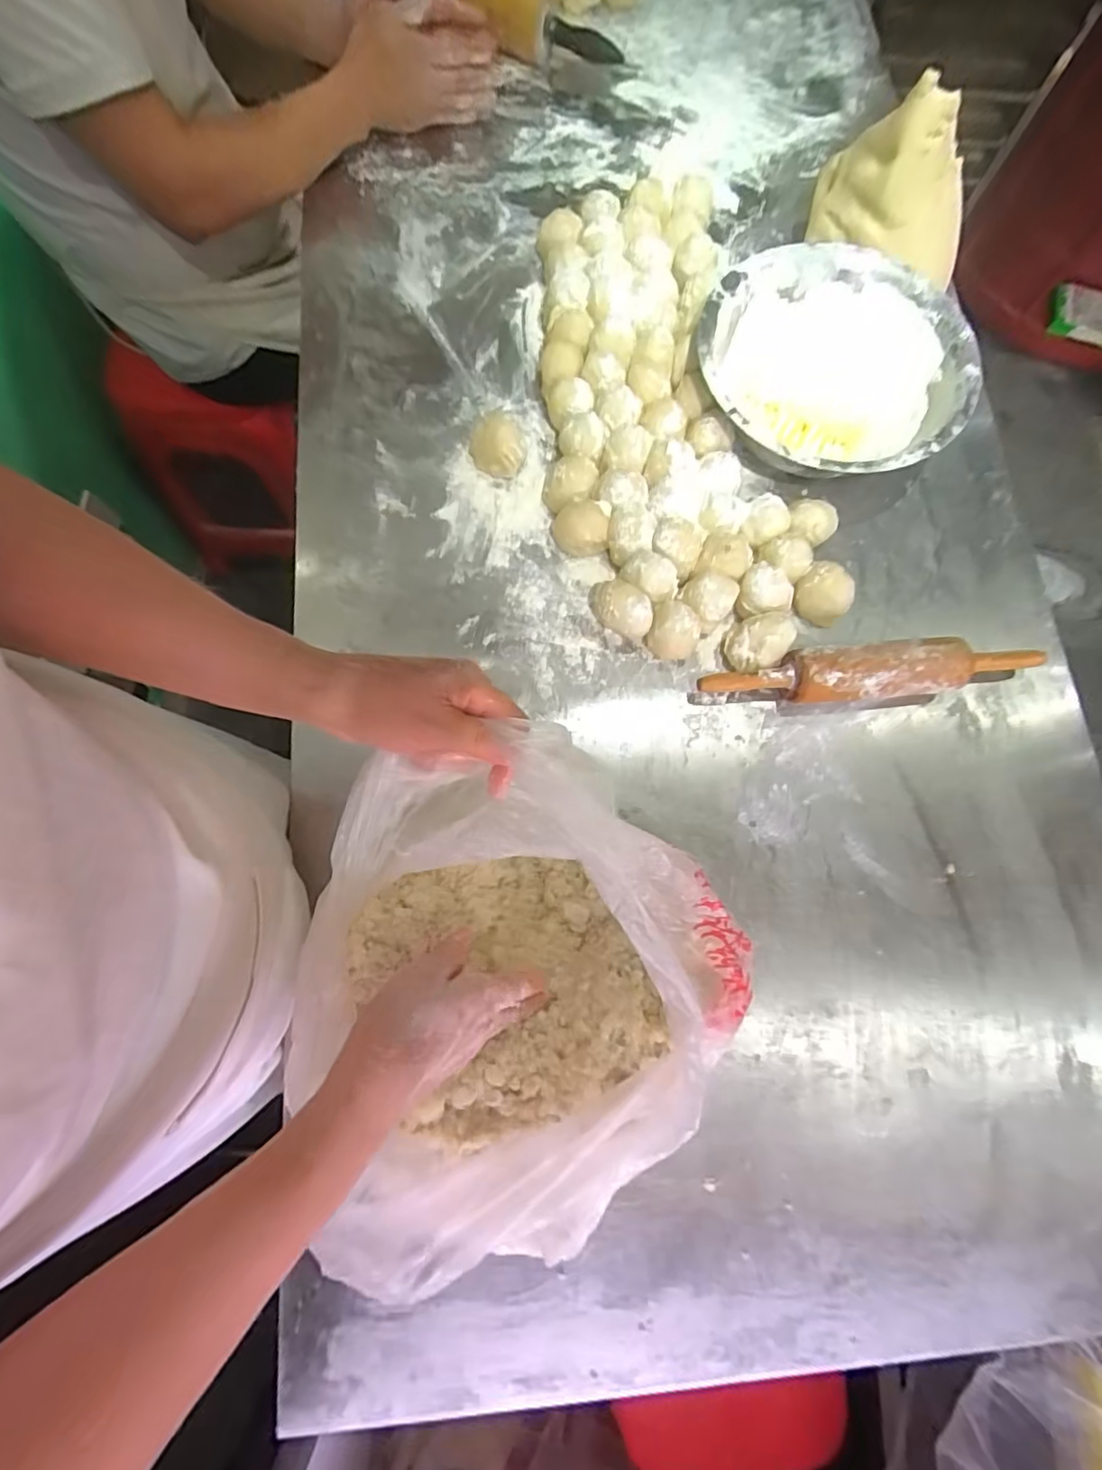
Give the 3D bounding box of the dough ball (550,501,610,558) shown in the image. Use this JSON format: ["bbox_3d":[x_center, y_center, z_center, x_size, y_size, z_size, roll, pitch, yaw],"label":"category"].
[{"bbox_3d":[0.030,-0.211,0.600,0.058,0.047,0.049,7,76,0],"label":"dough ball"}]

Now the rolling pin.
[{"bbox_3d":[0.311,-0.058,0.566,0.333,0.059,0.054,-7,76,-3],"label":"rolling pin"}]

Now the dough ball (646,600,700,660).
[{"bbox_3d":[0.118,-0.100,0.573,0.044,0.057,0.052,14,76,2],"label":"dough ball"}]

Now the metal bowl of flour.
[{"bbox_3d":[0.291,-0.381,0.632,0.270,0.088,0.269,0,76,-1],"label":"metal bowl of flour"}]

